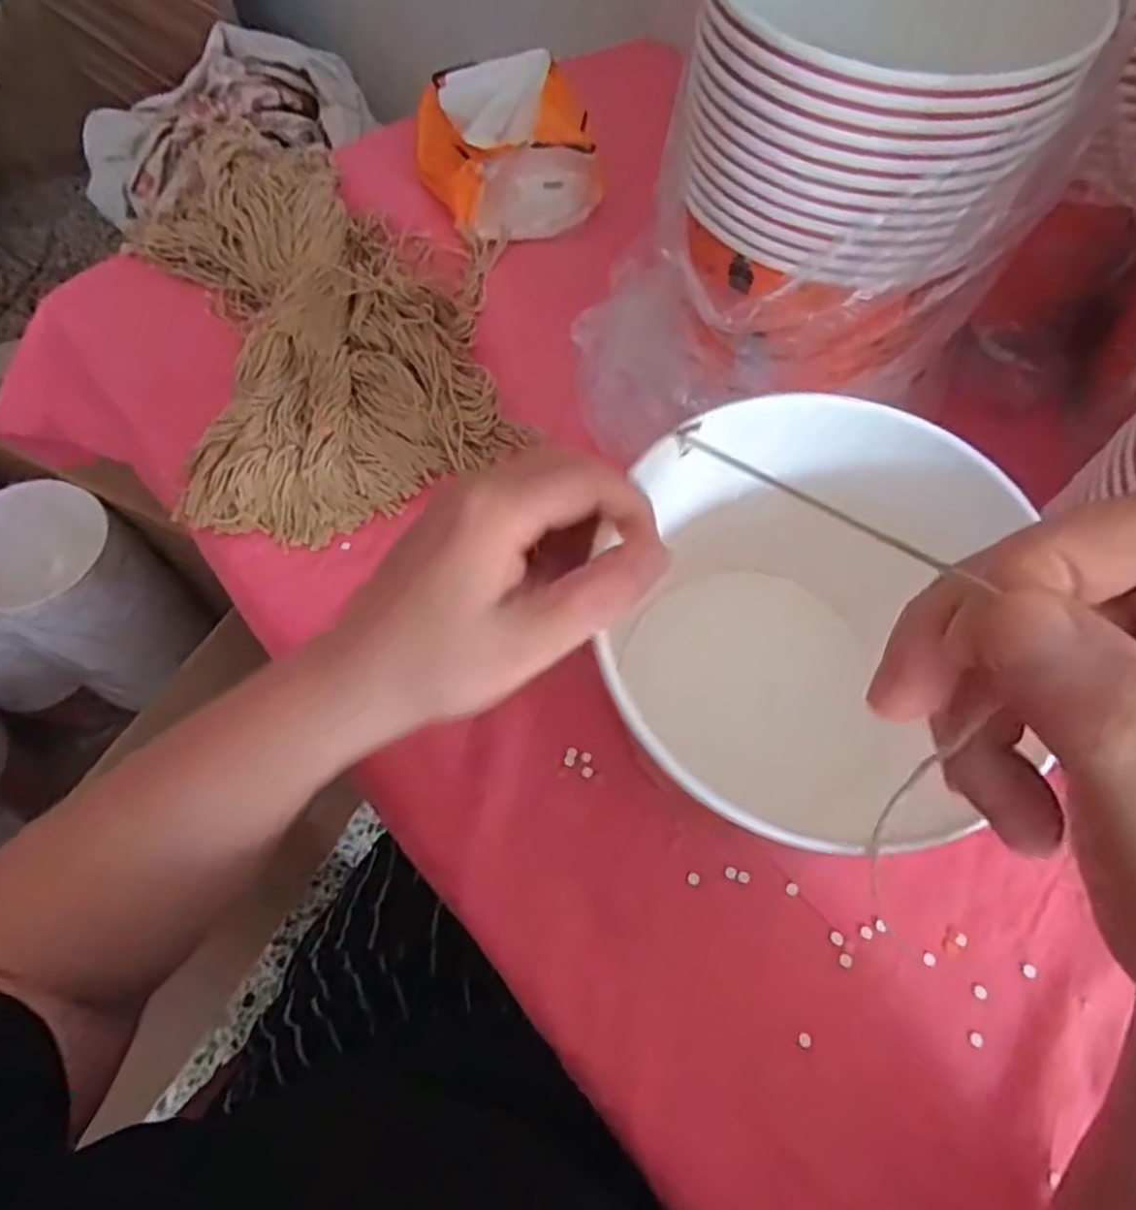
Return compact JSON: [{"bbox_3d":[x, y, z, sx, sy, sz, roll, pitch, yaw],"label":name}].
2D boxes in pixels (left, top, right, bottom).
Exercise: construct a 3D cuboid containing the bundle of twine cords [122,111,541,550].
[{"bbox_3d":[-0.163,-0.202,0.487,0.218,0.052,0.340,-21,63,-11],"label":"bundle of twine cords"}]

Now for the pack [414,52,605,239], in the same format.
[{"bbox_3d":[-0.047,-0.346,0.552,0.128,0.081,0.134,-10,61,-5],"label":"pack"}]

